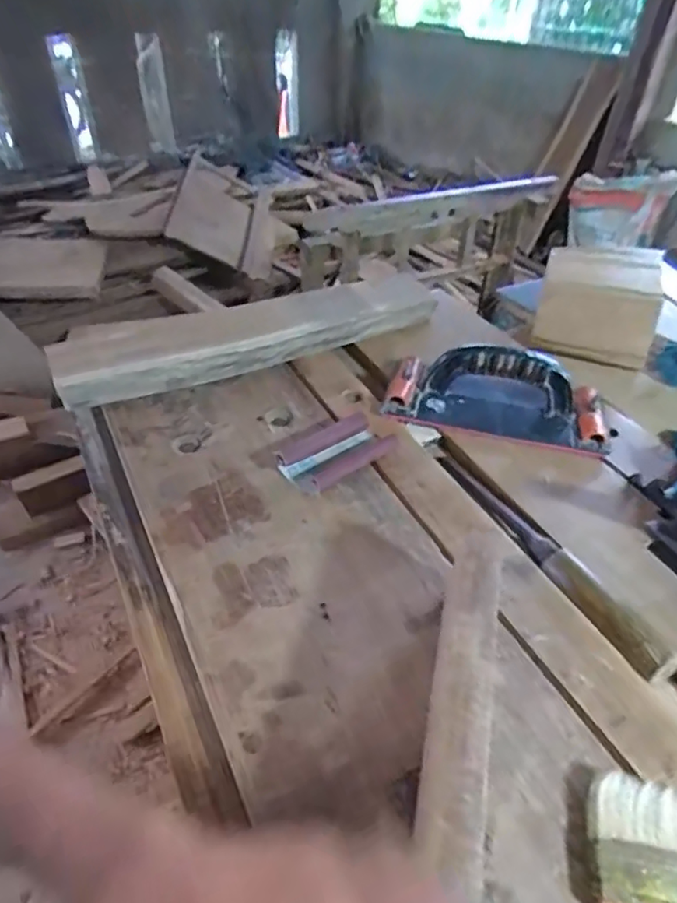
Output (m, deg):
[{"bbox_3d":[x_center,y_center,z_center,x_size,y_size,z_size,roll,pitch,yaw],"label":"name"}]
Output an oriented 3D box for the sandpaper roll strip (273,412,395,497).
[{"bbox_3d":[0.000,0.002,0.508,0.106,0.031,0.047,-28,50,-32],"label":"sandpaper roll strip"}]

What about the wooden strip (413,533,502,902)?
[{"bbox_3d":[0.045,0.162,0.233,0.030,0.013,0.323,12,42,9],"label":"wooden strip"}]

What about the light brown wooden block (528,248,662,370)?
[{"bbox_3d":[0.334,-0.195,0.726,0.143,0.097,0.137,17,42,15],"label":"light brown wooden block"}]

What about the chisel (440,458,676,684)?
[{"bbox_3d":[0.164,0.076,0.450,0.024,0.023,0.239,-16,44,-22],"label":"chisel"}]

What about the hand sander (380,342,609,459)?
[{"bbox_3d":[0.161,-0.064,0.561,0.218,0.068,0.084,12,41,9],"label":"hand sander"}]

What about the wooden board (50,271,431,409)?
[{"bbox_3d":[-0.093,-0.140,0.648,0.440,0.056,0.097,-17,45,-22],"label":"wooden board"}]

